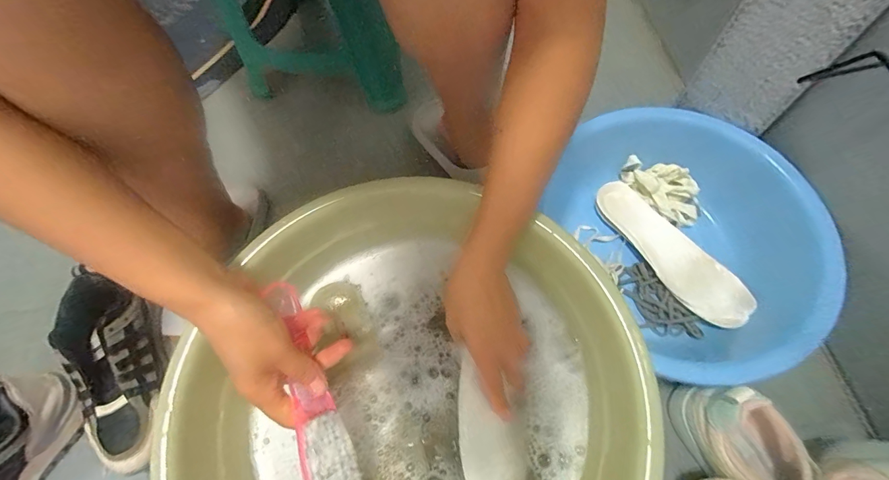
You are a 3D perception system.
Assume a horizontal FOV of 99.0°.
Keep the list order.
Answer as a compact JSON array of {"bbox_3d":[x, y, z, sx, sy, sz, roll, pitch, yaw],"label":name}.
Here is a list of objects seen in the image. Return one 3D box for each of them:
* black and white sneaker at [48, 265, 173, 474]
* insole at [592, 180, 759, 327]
[{"bbox_3d":[-0.380,0.144,0.447,0.089,0.085,0.234,-25,67,-8],"label":"black and white sneaker"},{"bbox_3d":[0.300,0.011,0.509,0.075,0.012,0.231,-32,69,-10],"label":"insole"}]

